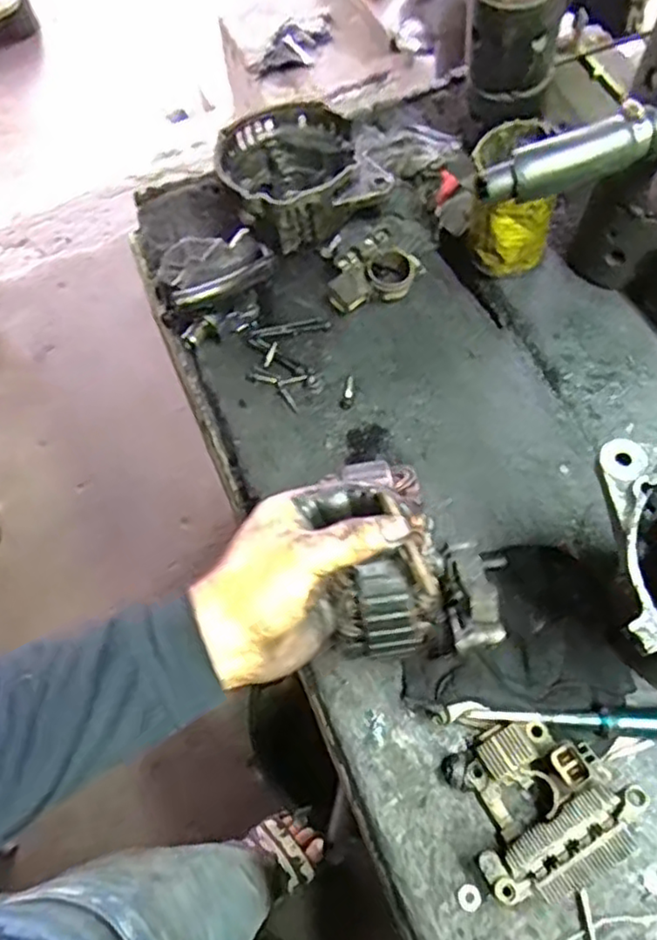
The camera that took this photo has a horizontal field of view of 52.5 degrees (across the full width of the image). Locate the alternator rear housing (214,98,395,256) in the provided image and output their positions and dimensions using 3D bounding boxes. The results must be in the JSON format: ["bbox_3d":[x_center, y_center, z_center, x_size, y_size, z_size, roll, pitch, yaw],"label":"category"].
[{"bbox_3d":[-0.033,-0.288,0.662,0.144,0.083,0.144,-21,66,-11],"label":"alternator rear housing"}]

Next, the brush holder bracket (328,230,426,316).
[{"bbox_3d":[0.043,-0.183,0.643,0.088,0.027,0.063,-41,72,-18],"label":"brush holder bracket"}]

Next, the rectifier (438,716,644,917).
[{"bbox_3d":[0.140,0.220,0.432,0.108,0.038,0.109,-30,68,-14],"label":"rectifier"}]

